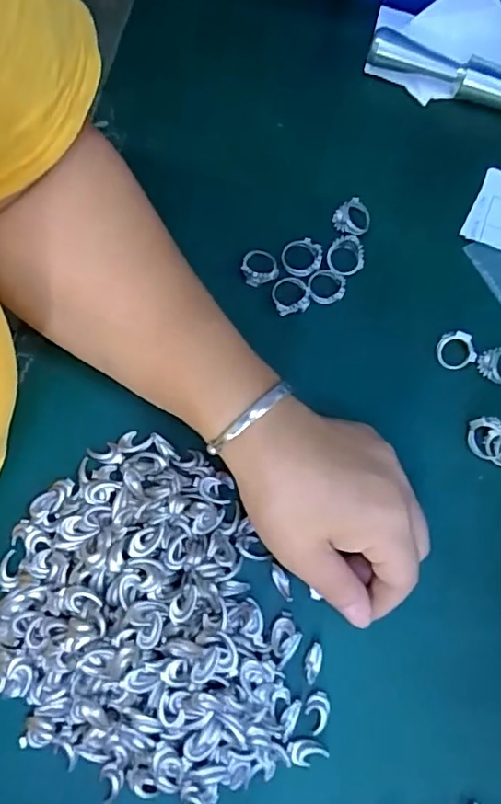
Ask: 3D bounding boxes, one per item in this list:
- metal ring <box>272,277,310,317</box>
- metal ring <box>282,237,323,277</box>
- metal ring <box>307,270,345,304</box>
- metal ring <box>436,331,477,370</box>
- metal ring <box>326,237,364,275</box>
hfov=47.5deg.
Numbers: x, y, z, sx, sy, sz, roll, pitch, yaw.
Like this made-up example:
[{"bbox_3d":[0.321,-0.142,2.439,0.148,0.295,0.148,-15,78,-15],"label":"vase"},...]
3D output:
[{"bbox_3d":[0.024,-0.064,0.334,0.022,0.008,0.022,1,77,-3],"label":"metal ring"},{"bbox_3d":[0.030,-0.087,0.338,0.023,0.006,0.022,1,77,-3],"label":"metal ring"},{"bbox_3d":[0.044,-0.069,0.334,0.021,0.006,0.020,1,77,-3],"label":"metal ring"},{"bbox_3d":[0.119,-0.030,0.330,0.021,0.004,0.022,4,109,11],"label":"metal ring"},{"bbox_3d":[0.057,-0.088,0.339,0.021,0.004,0.024,-6,77,-5],"label":"metal ring"}]

